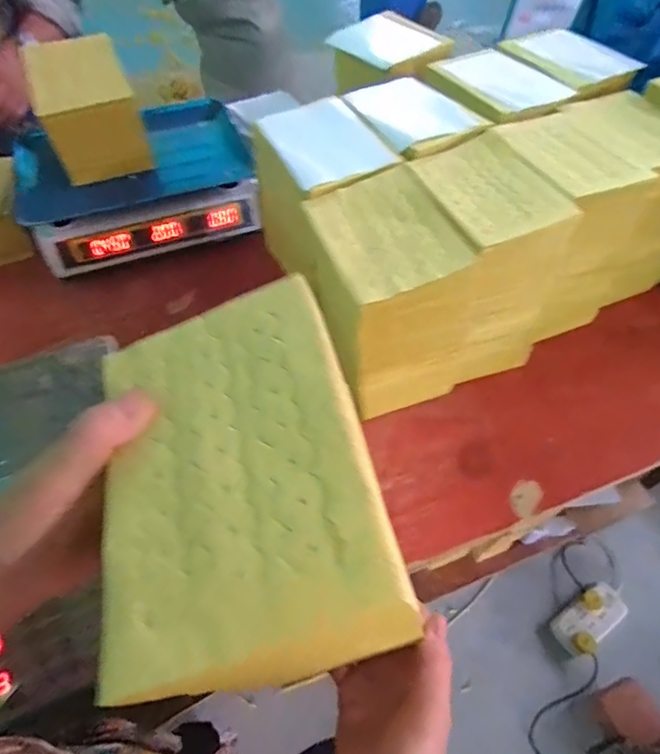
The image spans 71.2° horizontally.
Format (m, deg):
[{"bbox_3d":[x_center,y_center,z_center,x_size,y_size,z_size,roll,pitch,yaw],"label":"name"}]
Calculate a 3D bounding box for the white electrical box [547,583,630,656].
[{"bbox_3d":[0.693,0.633,1.212,0.214,0.044,0.100,-29,62,-18],"label":"white electrical box"}]

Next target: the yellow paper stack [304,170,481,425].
[{"bbox_3d":[0.062,-0.084,0.525,0.136,0.186,0.176,-14,58,-10],"label":"yellow paper stack"}]

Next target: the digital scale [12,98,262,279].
[{"bbox_3d":[-0.299,-0.308,0.729,0.340,0.095,0.241,-20,59,-13],"label":"digital scale"}]

